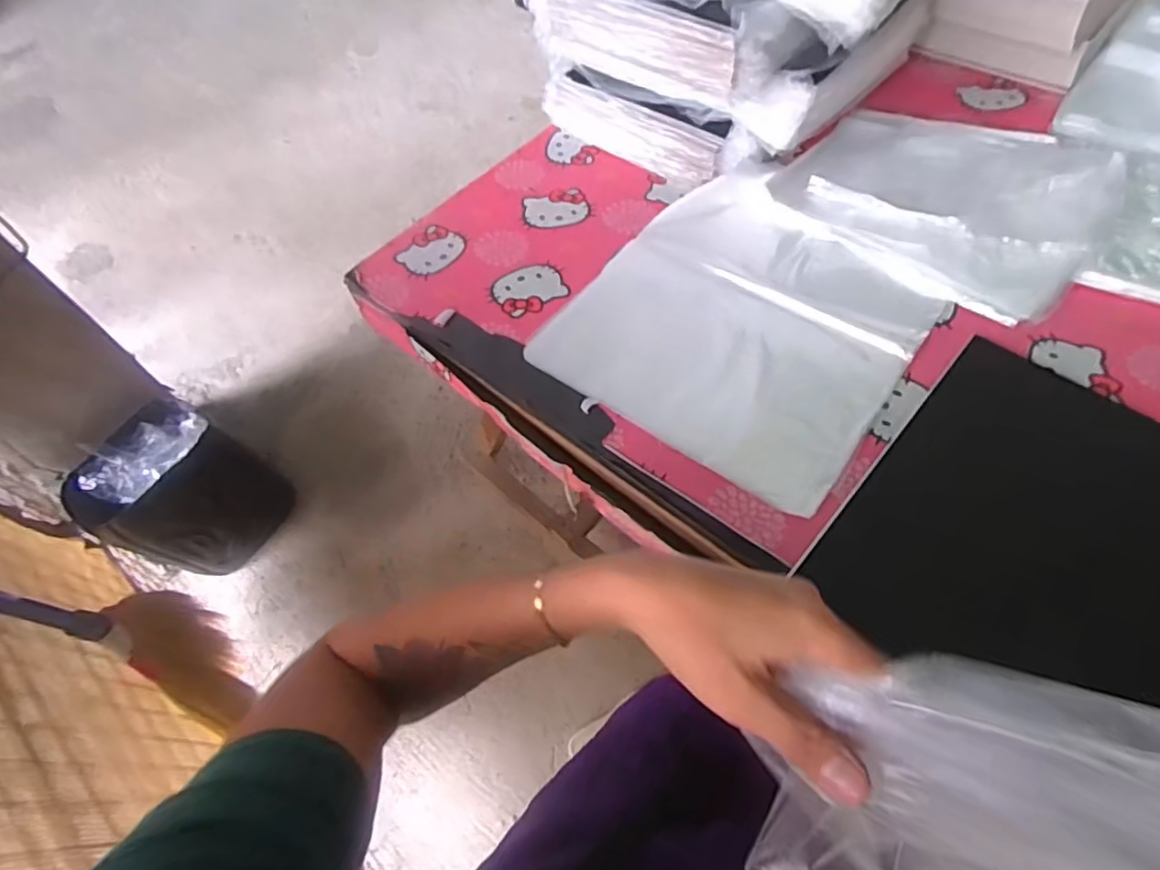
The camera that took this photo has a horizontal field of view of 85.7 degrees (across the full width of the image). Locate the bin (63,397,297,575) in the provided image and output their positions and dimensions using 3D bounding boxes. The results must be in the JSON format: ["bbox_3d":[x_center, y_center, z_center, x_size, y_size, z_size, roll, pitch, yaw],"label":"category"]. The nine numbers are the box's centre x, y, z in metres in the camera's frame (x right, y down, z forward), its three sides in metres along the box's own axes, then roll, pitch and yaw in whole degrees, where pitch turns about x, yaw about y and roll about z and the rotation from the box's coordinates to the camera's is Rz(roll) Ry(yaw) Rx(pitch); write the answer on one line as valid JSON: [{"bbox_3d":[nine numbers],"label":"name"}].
[{"bbox_3d":[-0.881,0.142,1.423,0.212,0.349,0.325,33,67,23],"label":"bin"}]

